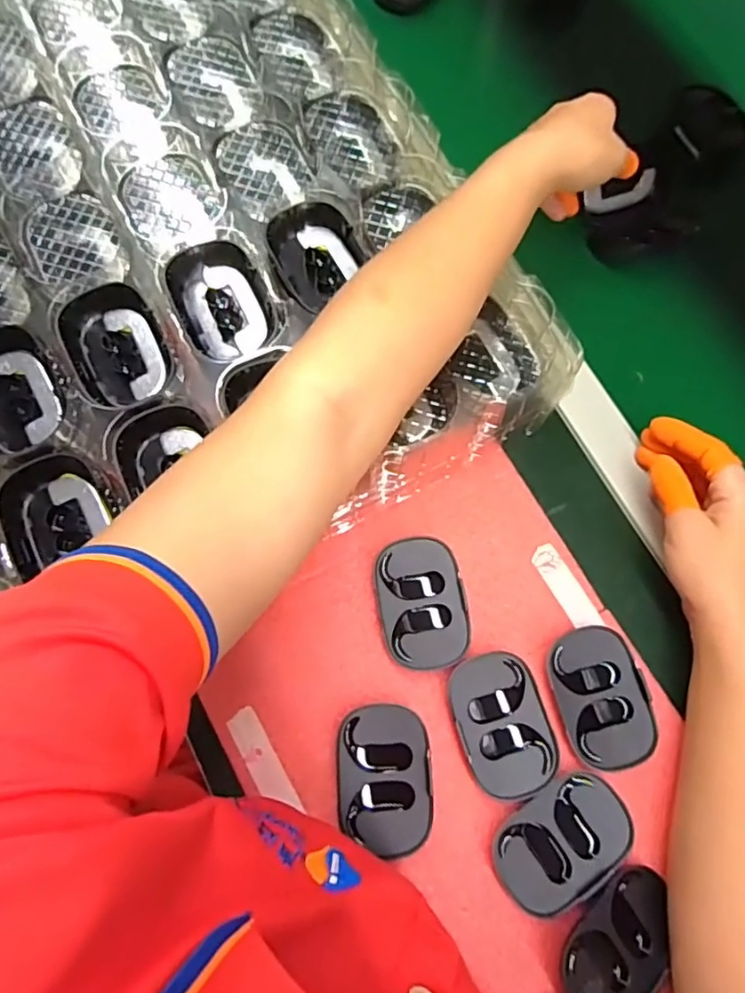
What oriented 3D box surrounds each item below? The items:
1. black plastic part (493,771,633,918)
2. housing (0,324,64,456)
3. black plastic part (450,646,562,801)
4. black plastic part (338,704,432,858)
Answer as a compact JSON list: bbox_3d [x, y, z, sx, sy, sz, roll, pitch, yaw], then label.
[{"bbox_3d":[0.118,0.216,0.380,0.087,0.016,0.058,-34,78,-11],"label":"black plastic part"},{"bbox_3d":[-0.234,-0.070,0.386,0.056,0.019,0.091,-22,75,-8],"label":"housing"},{"bbox_3d":[0.085,0.149,0.399,0.056,0.016,0.090,-15,75,-6],"label":"black plastic part"},{"bbox_3d":[0.008,0.180,0.389,0.057,0.016,0.087,-1,74,-2],"label":"black plastic part"}]

